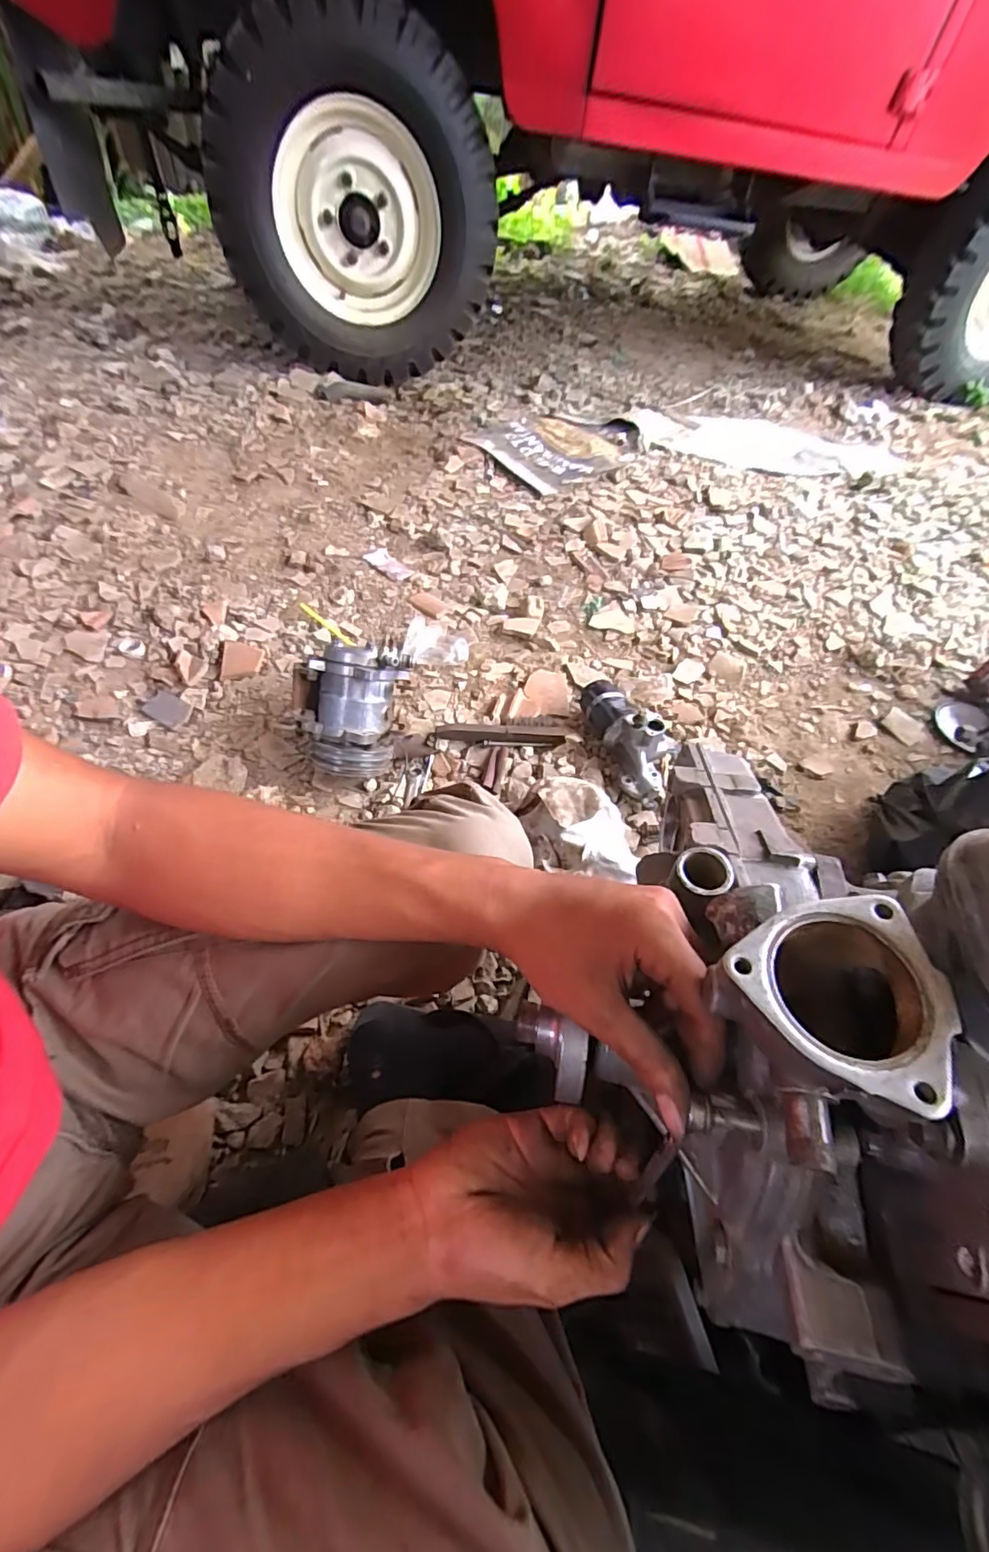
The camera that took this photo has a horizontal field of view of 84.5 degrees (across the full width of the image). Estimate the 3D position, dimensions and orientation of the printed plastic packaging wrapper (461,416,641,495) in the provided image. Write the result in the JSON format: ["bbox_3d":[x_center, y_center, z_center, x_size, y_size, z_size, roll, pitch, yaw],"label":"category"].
[{"bbox_3d":[0.198,-1.010,1.653,0.465,0.040,0.386,-33,66,-22],"label":"printed plastic packaging wrapper"}]

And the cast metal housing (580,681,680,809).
[{"bbox_3d":[0.248,-0.080,0.960,0.121,0.108,0.242,-21,73,-18],"label":"cast metal housing"}]

